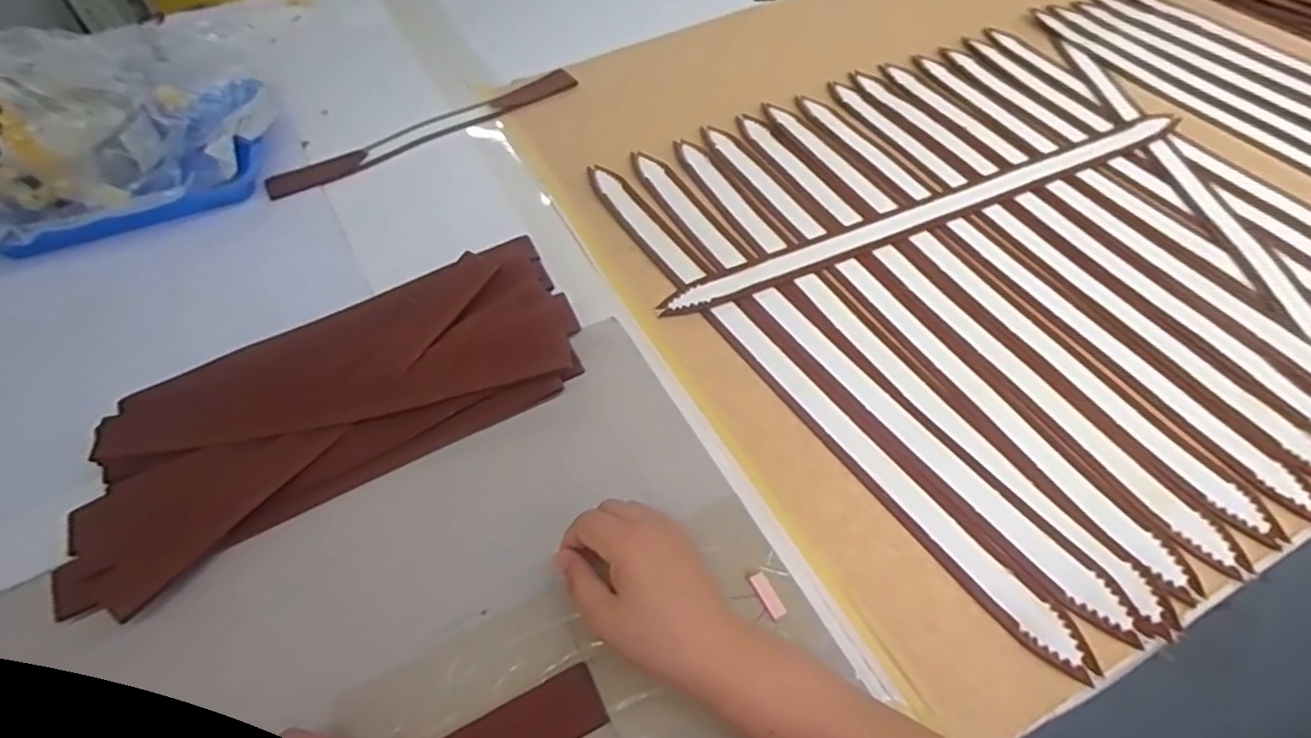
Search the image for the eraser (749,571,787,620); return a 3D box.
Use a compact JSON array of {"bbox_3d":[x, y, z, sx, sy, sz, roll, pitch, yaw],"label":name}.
[{"bbox_3d":[0.071,0.142,0.427,0.011,0.004,0.030,-27,57,-14],"label":"eraser"}]

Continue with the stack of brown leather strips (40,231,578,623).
[{"bbox_3d":[-0.257,0.018,0.536,0.388,0.024,0.193,-28,56,-16],"label":"stack of brown leather strips"}]

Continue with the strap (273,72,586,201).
[{"bbox_3d":[-0.250,-0.263,0.743,0.345,0.008,0.044,-23,55,-13],"label":"strap"}]

